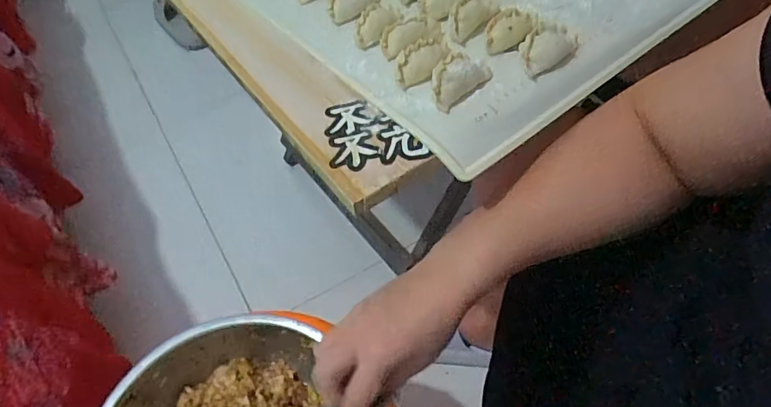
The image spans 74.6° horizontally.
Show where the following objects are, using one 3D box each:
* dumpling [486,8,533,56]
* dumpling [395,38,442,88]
[{"bbox_3d":[0.104,-0.149,0.433,0.027,0.019,0.051,35,61,25],"label":"dumpling"},{"bbox_3d":[0.027,-0.117,0.414,0.024,0.019,0.048,26,58,19],"label":"dumpling"}]

